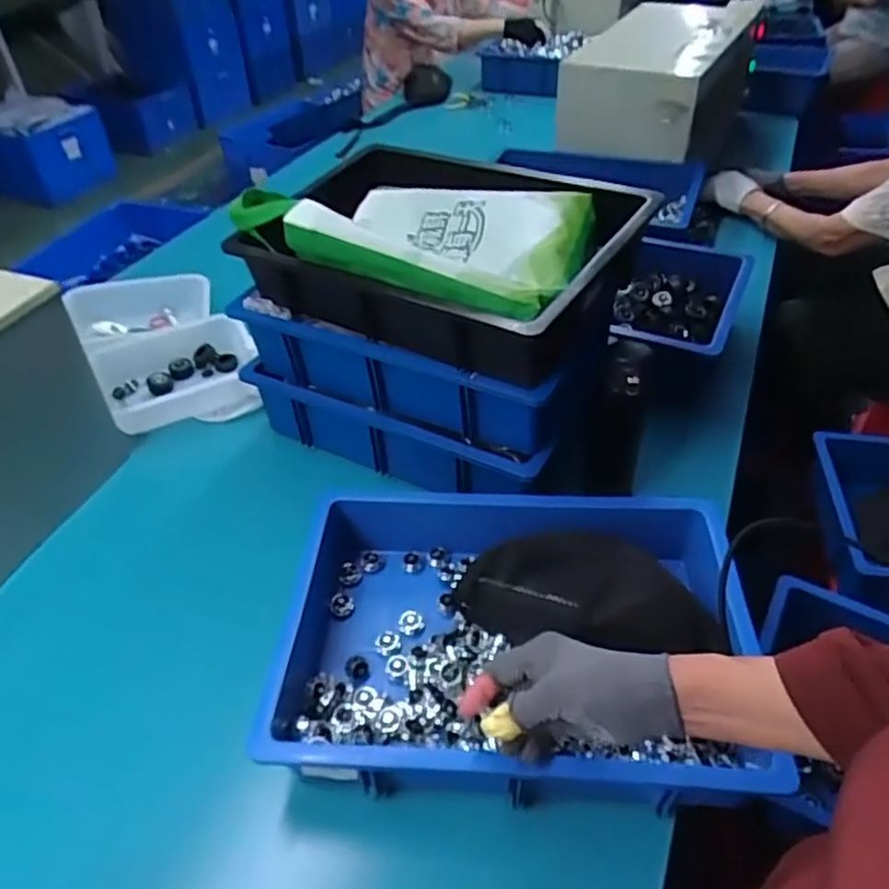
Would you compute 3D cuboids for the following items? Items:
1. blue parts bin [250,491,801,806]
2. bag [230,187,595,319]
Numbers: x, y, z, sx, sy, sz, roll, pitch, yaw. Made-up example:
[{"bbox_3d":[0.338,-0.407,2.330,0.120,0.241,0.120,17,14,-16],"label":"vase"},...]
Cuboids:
[{"bbox_3d":[0.069,0.197,0.686,0.448,0.097,0.301,1,43,4],"label":"blue parts bin"},{"bbox_3d":[-0.043,-0.263,0.782,0.415,0.073,0.238,17,46,20],"label":"bag"}]

